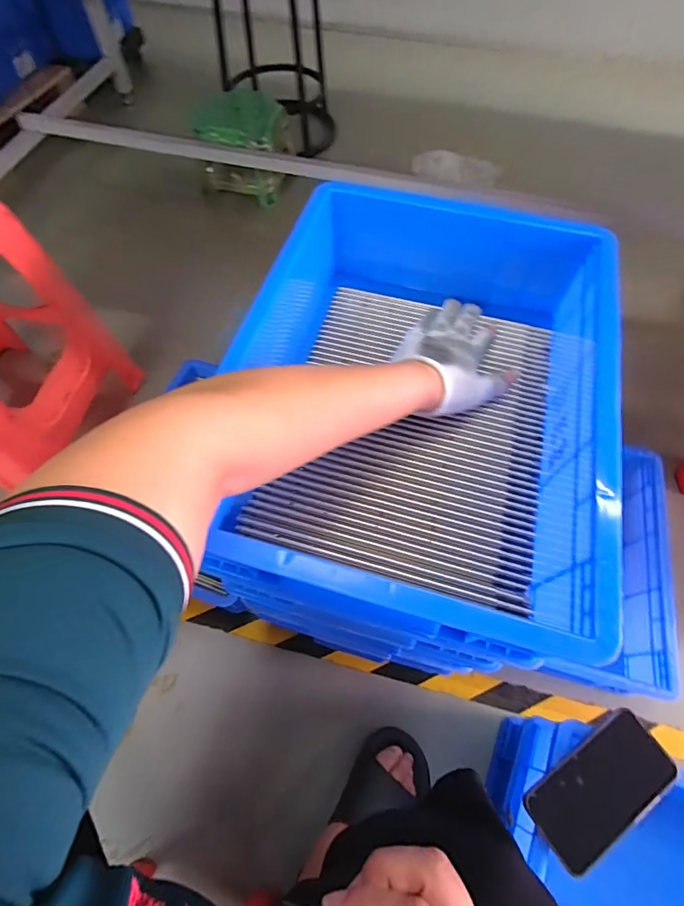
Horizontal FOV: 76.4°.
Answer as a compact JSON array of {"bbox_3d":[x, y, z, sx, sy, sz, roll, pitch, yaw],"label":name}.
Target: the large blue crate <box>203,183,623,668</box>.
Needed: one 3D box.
[{"bbox_3d":[0.072,-0.072,0.407,0.302,0.107,0.392,14,62,7],"label":"large blue crate"}]

